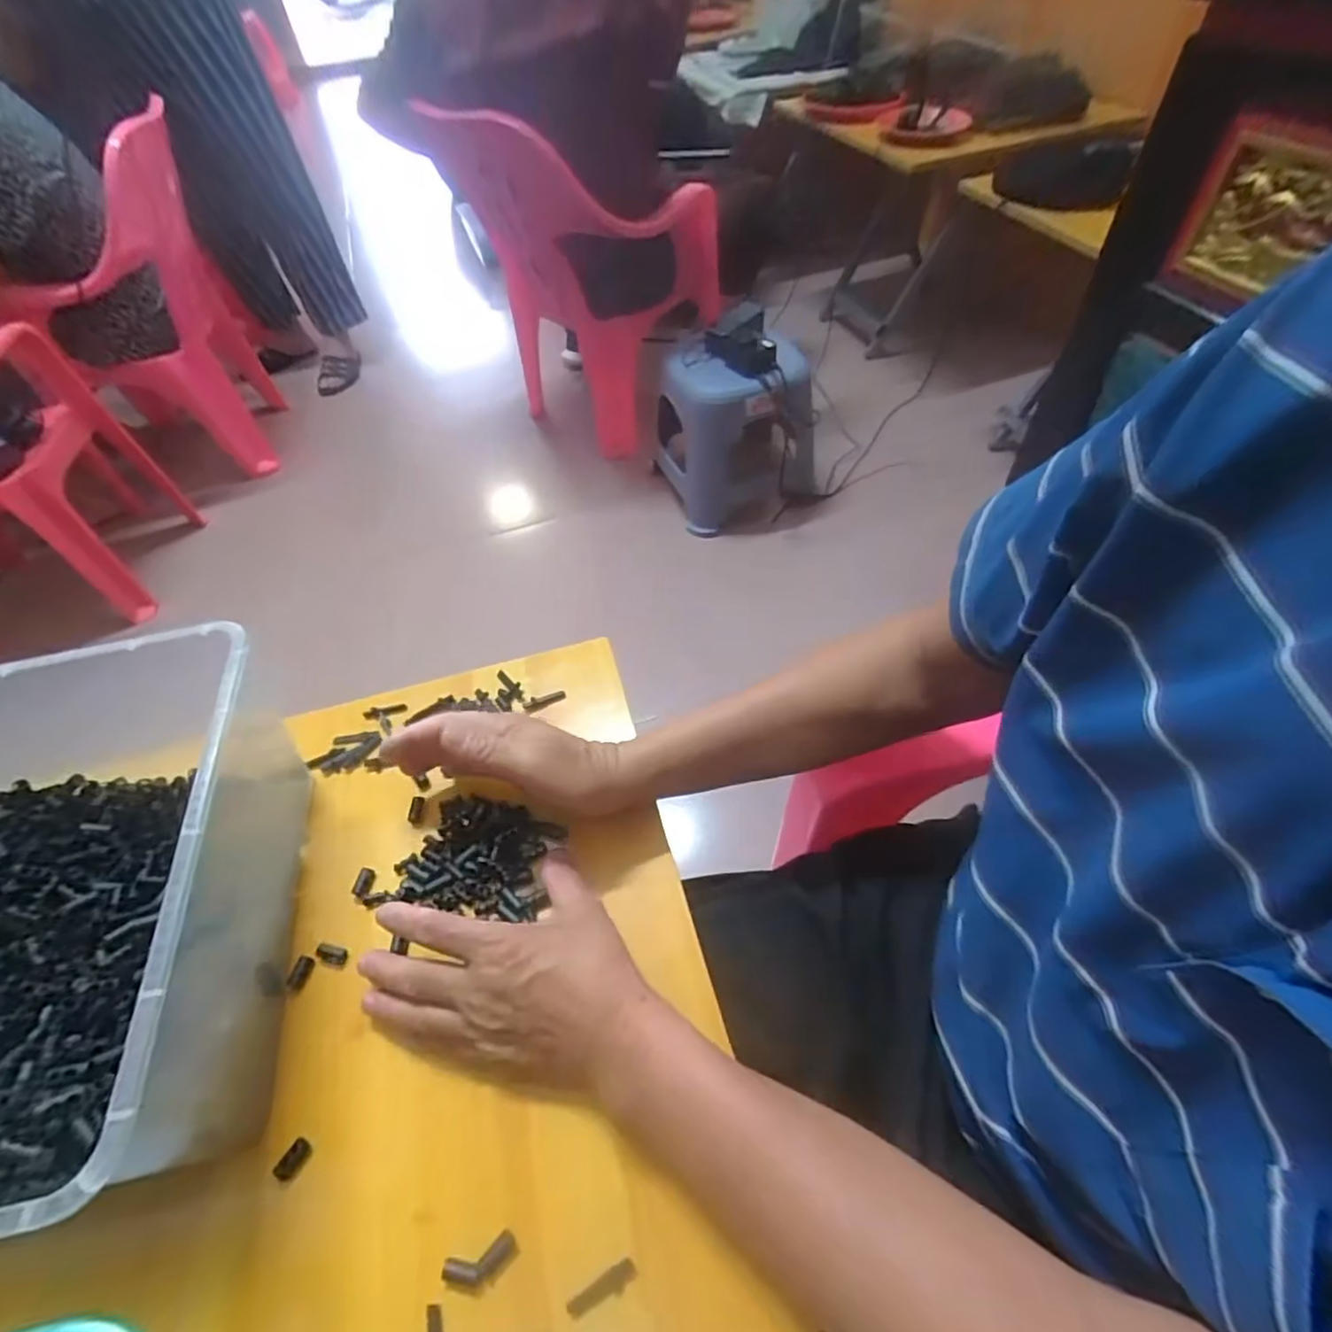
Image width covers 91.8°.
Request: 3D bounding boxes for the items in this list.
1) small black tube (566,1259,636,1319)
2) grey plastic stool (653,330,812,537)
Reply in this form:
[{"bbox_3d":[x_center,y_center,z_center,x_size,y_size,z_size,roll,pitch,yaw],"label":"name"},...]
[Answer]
[{"bbox_3d":[-0.031,0.307,0.316,0.035,0.005,0.011,-28,54,-16],"label":"small black tube"},{"bbox_3d":[0.110,-0.511,1.346,0.268,0.297,0.274,-19,53,-10],"label":"grey plastic stool"}]

